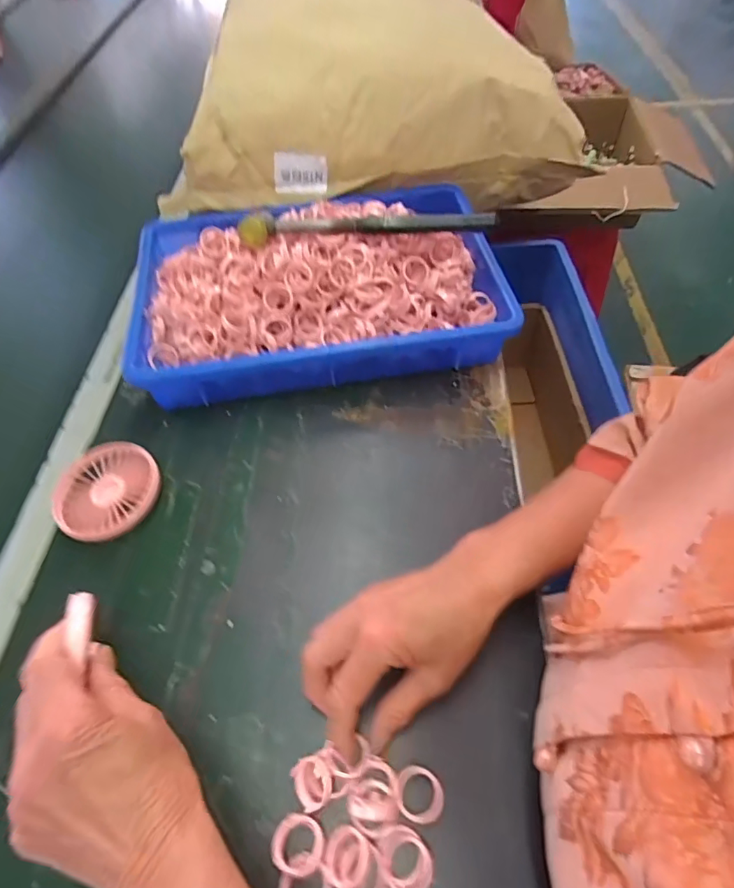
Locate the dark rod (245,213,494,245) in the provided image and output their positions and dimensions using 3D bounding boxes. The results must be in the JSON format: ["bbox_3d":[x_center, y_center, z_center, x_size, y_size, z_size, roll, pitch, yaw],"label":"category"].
[{"bbox_3d":[0.000,-0.211,0.456,0.230,0.029,0.028,-5,55,1],"label":"dark rod"}]

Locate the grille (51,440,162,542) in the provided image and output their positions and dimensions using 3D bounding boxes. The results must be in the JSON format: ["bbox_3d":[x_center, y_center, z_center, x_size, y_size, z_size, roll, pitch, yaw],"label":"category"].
[{"bbox_3d":[-0.225,0.042,0.429,0.087,0.019,0.088,-2,55,3],"label":"grille"}]

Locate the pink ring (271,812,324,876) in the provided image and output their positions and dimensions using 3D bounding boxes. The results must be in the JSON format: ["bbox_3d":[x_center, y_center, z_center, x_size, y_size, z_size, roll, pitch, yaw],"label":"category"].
[{"bbox_3d":[-0.040,0.234,0.289,0.030,0.010,0.026,19,59,17],"label":"pink ring"}]

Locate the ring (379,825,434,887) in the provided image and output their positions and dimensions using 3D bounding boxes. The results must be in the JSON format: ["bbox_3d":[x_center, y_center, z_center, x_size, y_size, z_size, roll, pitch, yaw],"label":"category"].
[{"bbox_3d":[0.023,0.239,0.283,0.031,0.007,0.030,-2,55,3],"label":"ring"}]

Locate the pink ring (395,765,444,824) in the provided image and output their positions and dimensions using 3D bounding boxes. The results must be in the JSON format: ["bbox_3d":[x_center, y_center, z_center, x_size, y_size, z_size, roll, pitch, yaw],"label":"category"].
[{"bbox_3d":[0.032,0.213,0.300,0.029,0.004,0.027,-2,55,3],"label":"pink ring"}]

